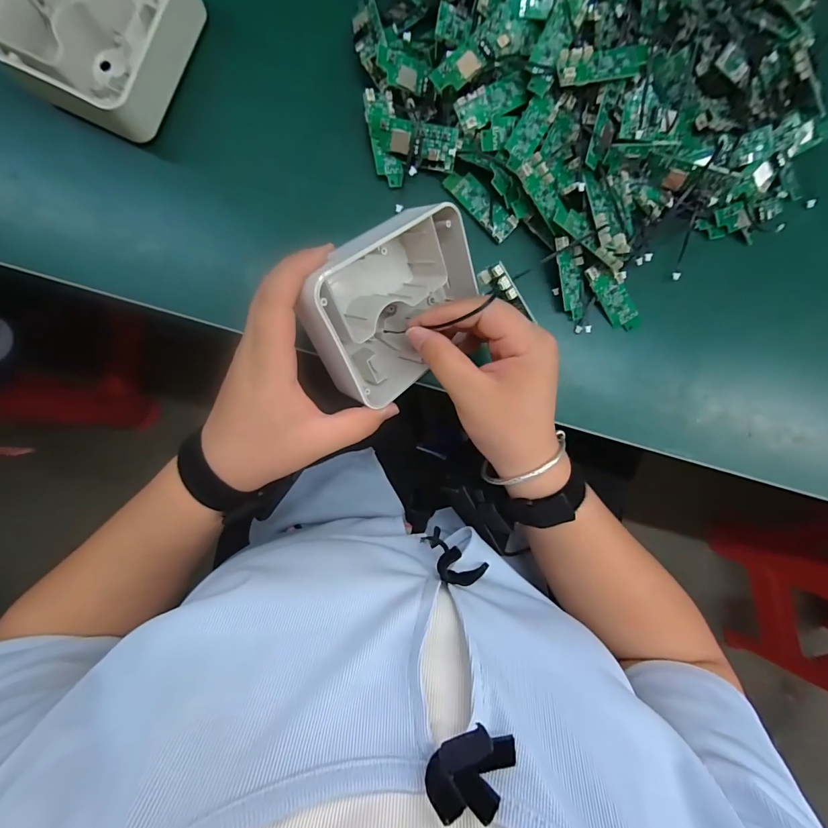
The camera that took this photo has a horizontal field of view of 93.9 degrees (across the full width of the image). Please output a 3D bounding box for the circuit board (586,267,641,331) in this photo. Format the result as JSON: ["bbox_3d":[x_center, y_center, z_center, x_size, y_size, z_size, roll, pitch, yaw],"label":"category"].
[{"bbox_3d":[0.176,-0.100,0.338,0.023,0.005,0.068,-35,107,18],"label":"circuit board"}]

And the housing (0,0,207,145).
[{"bbox_3d":[-0.229,-0.293,0.291,0.098,0.050,0.138,28,90,-4],"label":"housing"}]

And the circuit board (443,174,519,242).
[{"bbox_3d":[0.057,-0.179,0.330,0.069,0.008,0.022,44,88,-4],"label":"circuit board"}]

